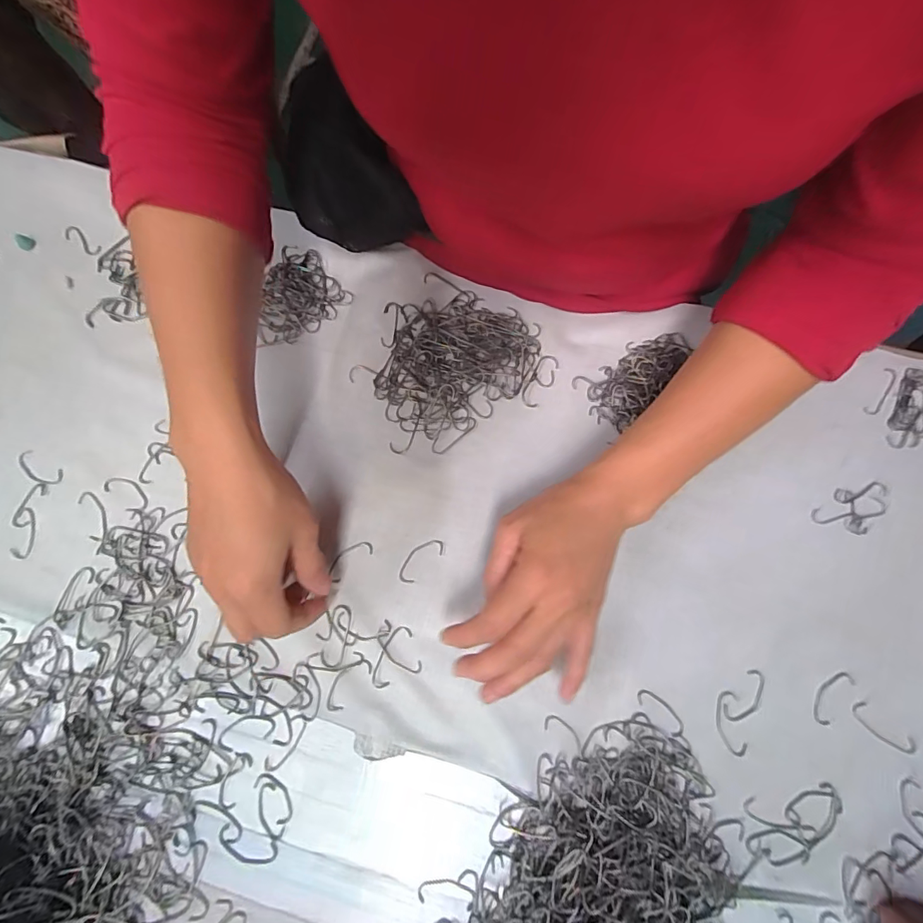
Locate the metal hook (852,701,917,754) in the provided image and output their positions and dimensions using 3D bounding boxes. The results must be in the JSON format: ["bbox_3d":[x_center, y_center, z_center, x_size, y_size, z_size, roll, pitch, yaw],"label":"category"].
[{"bbox_3d":[0.282,0.179,0.305,0.046,0.004,0.013,39,79,9],"label":"metal hook"}]

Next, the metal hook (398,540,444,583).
[{"bbox_3d":[-0.030,0.071,0.333,0.039,0.004,0.017,-43,80,-10],"label":"metal hook"}]

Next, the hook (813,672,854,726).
[{"bbox_3d":[0.251,0.159,0.311,0.015,0.004,0.039,38,79,9],"label":"hook"}]

